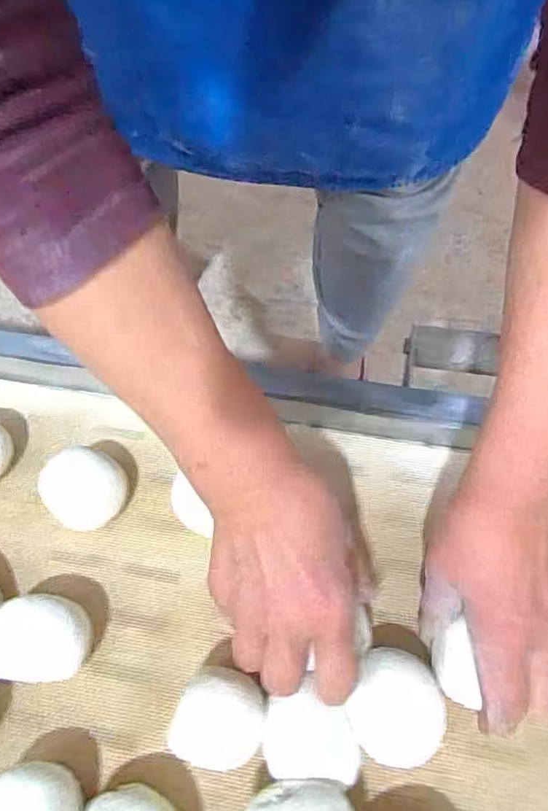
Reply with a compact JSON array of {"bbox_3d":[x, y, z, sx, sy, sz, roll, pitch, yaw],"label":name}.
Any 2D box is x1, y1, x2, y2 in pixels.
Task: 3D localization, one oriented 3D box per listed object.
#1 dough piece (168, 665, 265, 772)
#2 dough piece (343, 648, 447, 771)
[{"bbox_3d":[-0.029,0.177,0.320,0.046,0.036,0.048,-1,61,1],"label":"dough piece"},{"bbox_3d":[0.068,0.172,0.322,0.050,0.033,0.054,-1,61,1],"label":"dough piece"}]

